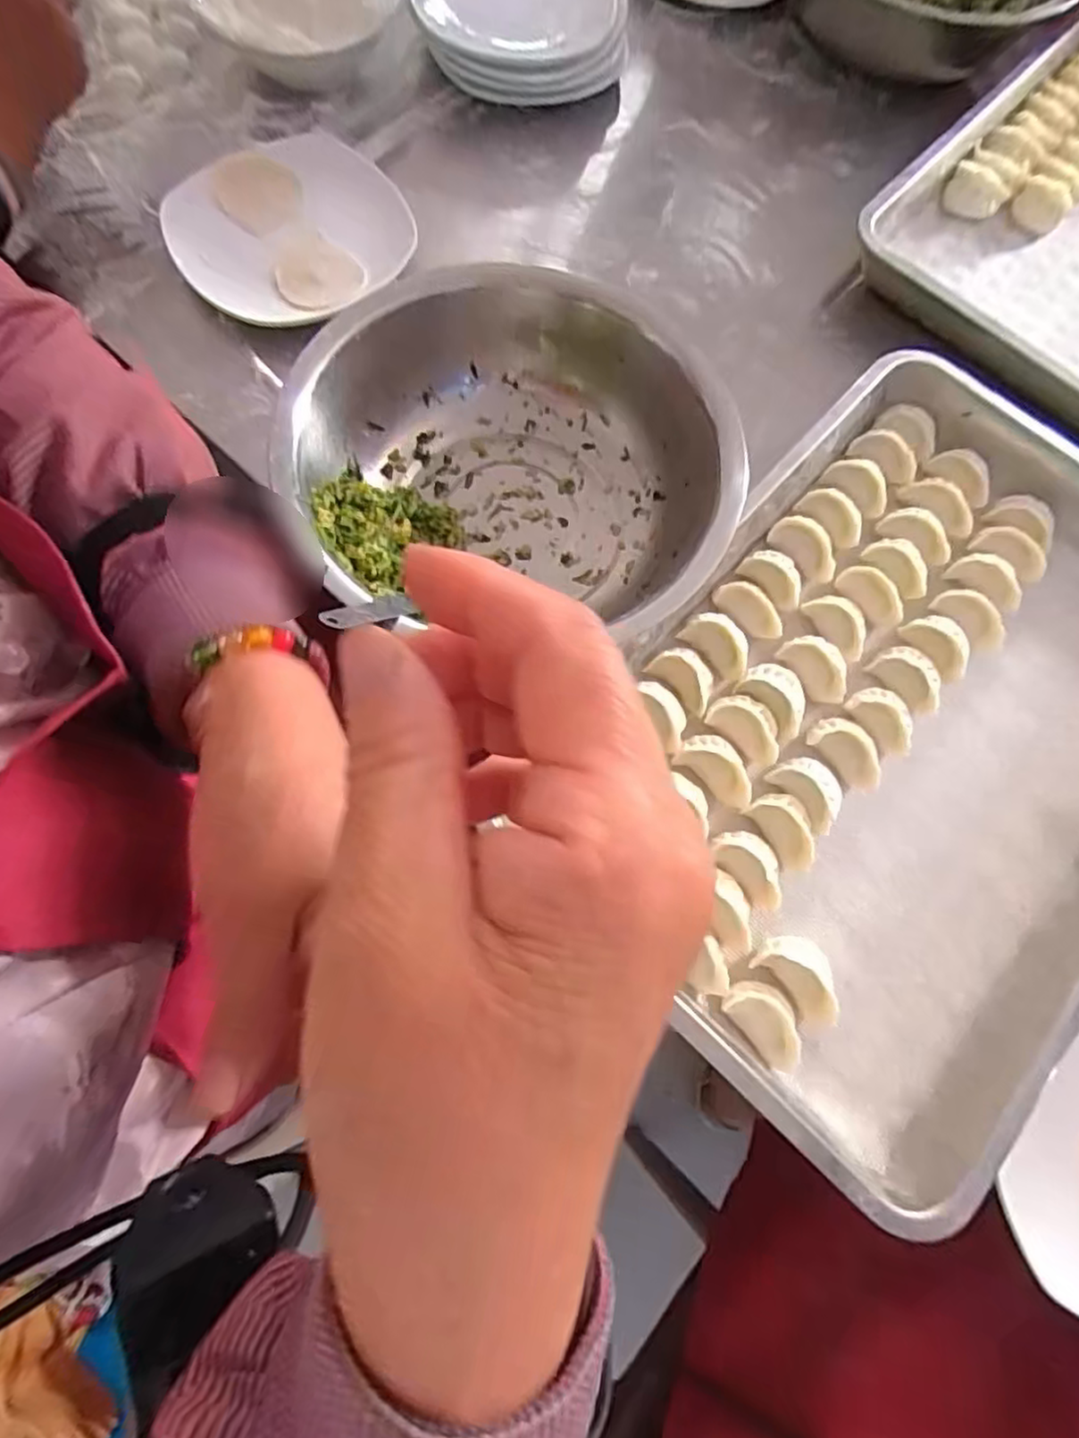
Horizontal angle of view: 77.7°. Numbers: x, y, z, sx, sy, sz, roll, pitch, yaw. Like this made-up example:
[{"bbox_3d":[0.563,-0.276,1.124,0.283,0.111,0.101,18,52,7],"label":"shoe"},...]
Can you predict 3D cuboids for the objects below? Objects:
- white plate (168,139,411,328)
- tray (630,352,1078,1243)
[{"bbox_3d":[-0.203,-0.402,0.546,0.191,0.025,0.191,1,74,-2],"label":"white plate"},{"bbox_3d":[0.247,-0.004,0.441,0.327,0.055,0.502,42,77,9],"label":"tray"}]

